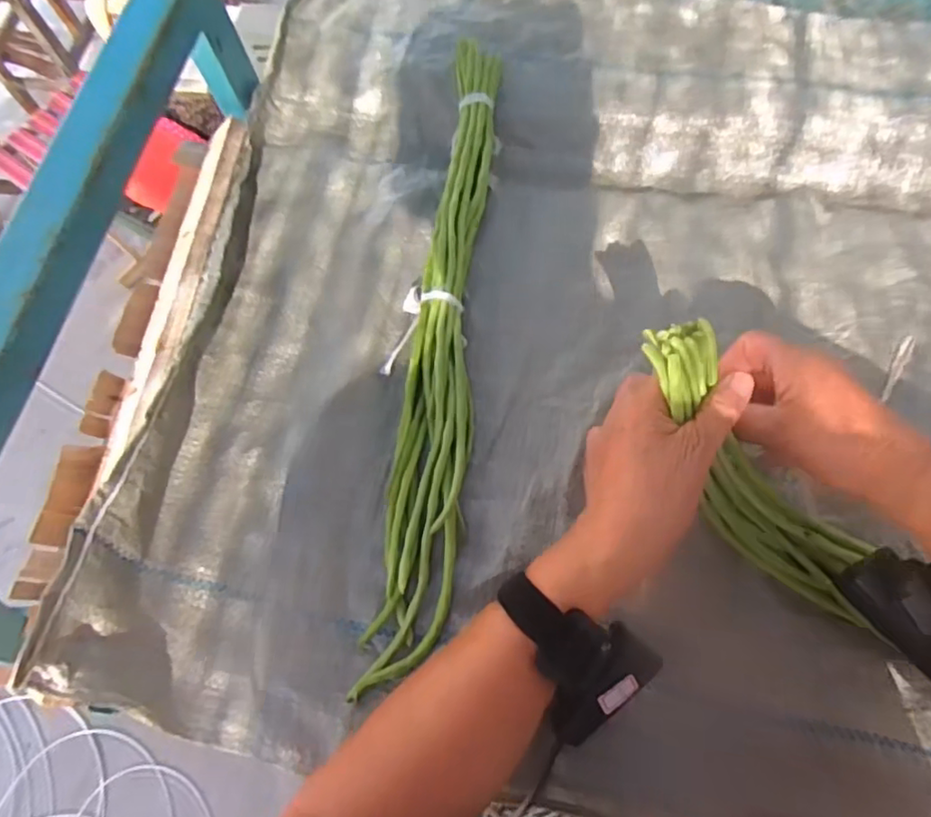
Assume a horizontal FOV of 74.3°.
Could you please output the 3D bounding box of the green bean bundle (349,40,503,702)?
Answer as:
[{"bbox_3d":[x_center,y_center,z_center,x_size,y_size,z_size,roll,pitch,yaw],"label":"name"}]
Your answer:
[{"bbox_3d":[-0.020,-0.068,0.461,0.071,0.031,0.510,3,69,6],"label":"green bean bundle"}]

